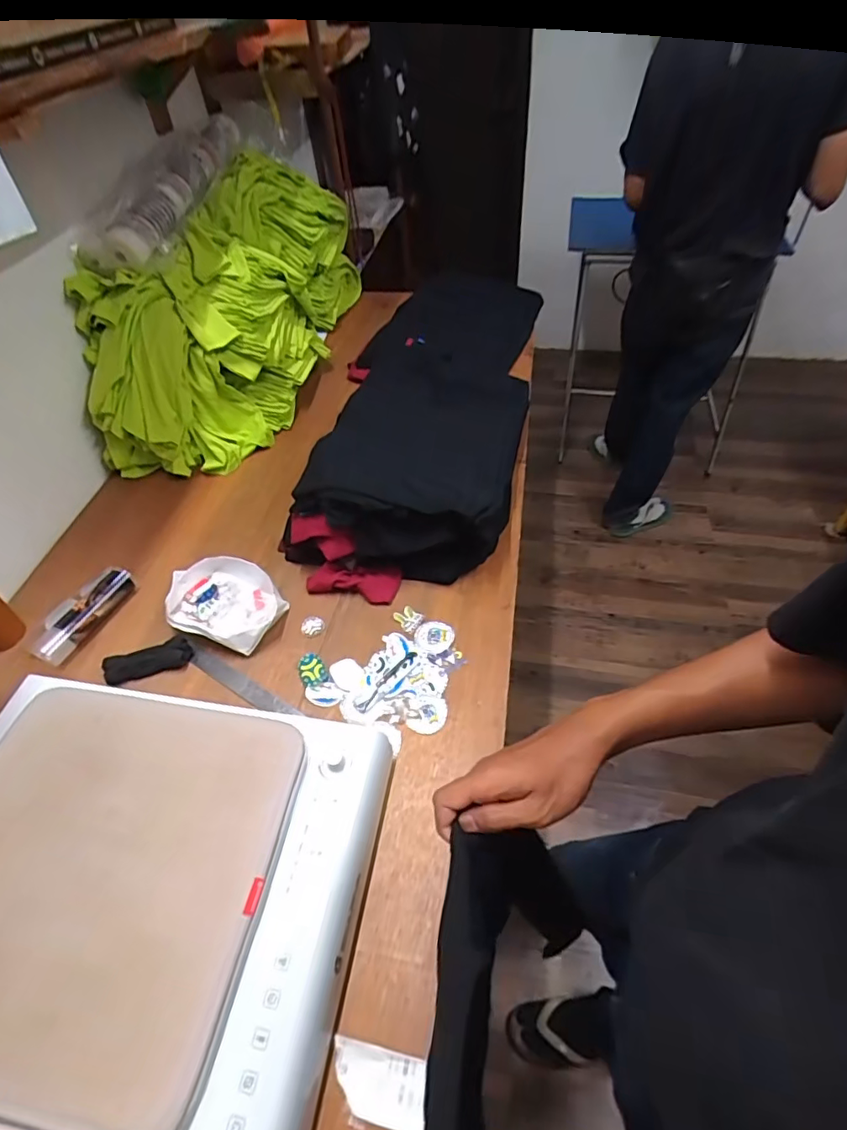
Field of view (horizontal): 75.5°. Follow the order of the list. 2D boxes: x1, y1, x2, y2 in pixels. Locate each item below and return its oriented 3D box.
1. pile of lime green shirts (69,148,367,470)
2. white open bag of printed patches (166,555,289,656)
[{"bbox_3d":[-0.433,-0.603,1.266,0.347,0.371,0.822,6,50,11],"label":"pile of lime green shirts"},{"bbox_3d":[-0.328,0.062,0.920,0.188,0.052,0.157,13,52,16],"label":"white open bag of printed patches"}]

